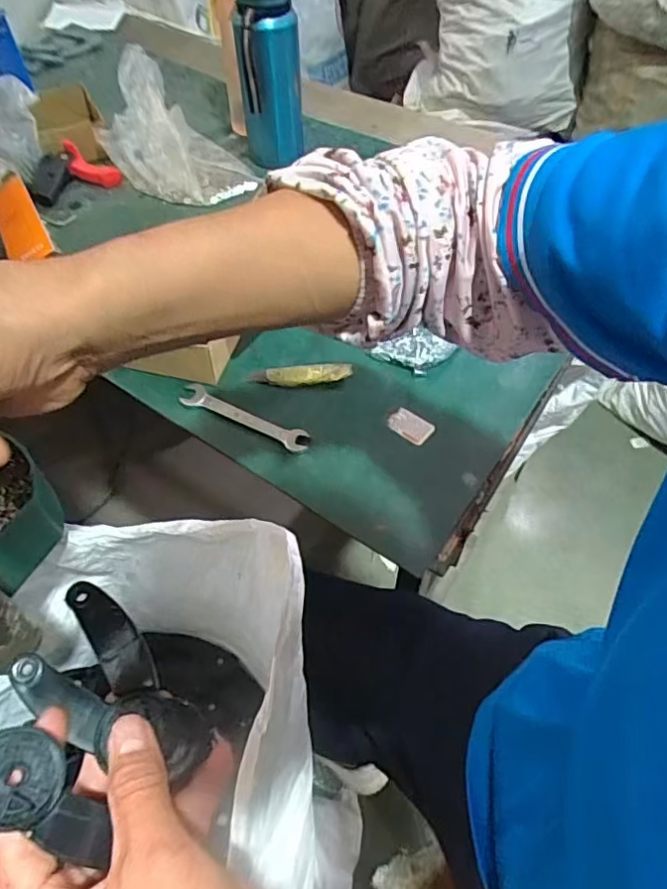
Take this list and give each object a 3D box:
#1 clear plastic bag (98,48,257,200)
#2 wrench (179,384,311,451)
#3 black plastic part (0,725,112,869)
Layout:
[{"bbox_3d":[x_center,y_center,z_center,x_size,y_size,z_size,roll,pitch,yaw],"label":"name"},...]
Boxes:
[{"bbox_3d":[-0.186,-0.375,0.707,0.174,0.113,0.115,13,54,11],"label":"clear plastic bag"},{"bbox_3d":[-0.082,-0.025,0.543,0.126,0.004,0.021,24,73,11],"label":"wrench"},{"bbox_3d":[-0.111,0.132,0.224,0.056,0.013,0.032,29,40,-13],"label":"black plastic part"}]

